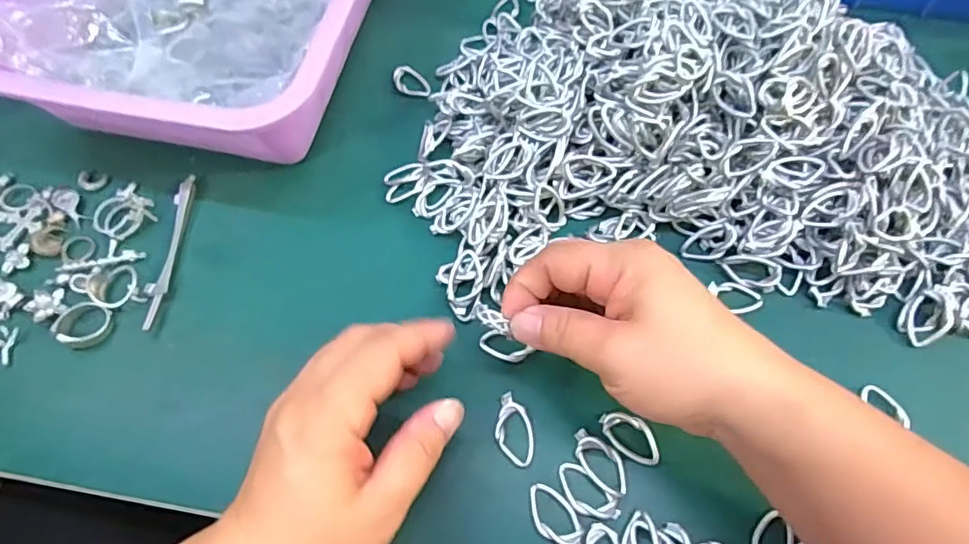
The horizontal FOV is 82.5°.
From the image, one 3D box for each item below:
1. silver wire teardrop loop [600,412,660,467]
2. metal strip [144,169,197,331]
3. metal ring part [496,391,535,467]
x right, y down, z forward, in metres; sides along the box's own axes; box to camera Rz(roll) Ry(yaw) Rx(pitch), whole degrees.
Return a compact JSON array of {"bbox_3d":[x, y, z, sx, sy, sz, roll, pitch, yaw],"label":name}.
[{"bbox_3d":[0.075,0.083,0.281,0.034,0.004,0.020,31,70,12],"label":"silver wire teardrop loop"},{"bbox_3d":[-0.188,-0.014,0.328,0.011,0.004,0.100,2,67,0],"label":"metal strip"},{"bbox_3d":[0.015,0.081,0.283,0.019,0.004,0.037,-16,68,-8],"label":"metal ring part"}]

